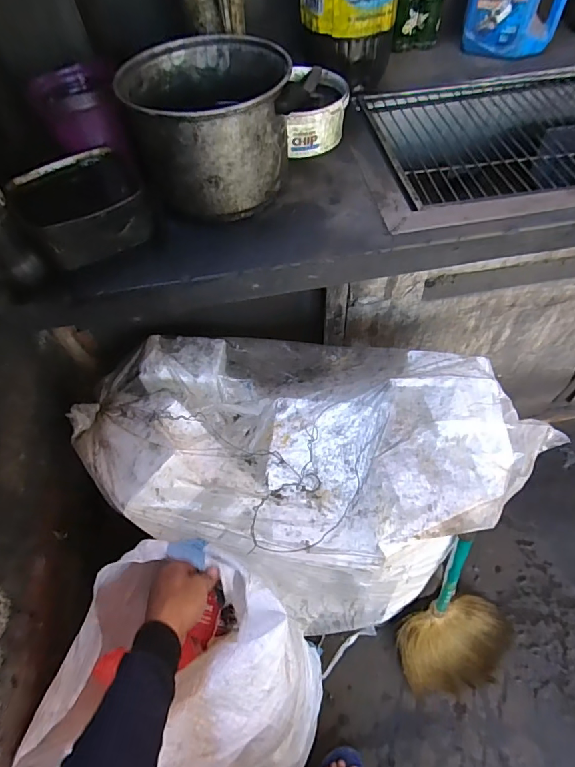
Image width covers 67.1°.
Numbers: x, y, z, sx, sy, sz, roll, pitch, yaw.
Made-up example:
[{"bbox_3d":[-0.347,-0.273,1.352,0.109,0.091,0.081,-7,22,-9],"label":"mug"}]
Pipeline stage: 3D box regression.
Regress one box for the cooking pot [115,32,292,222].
[{"bbox_3d":[-0.124,-0.427,0.721,0.243,0.167,0.249,-2,56,3],"label":"cooking pot"}]

